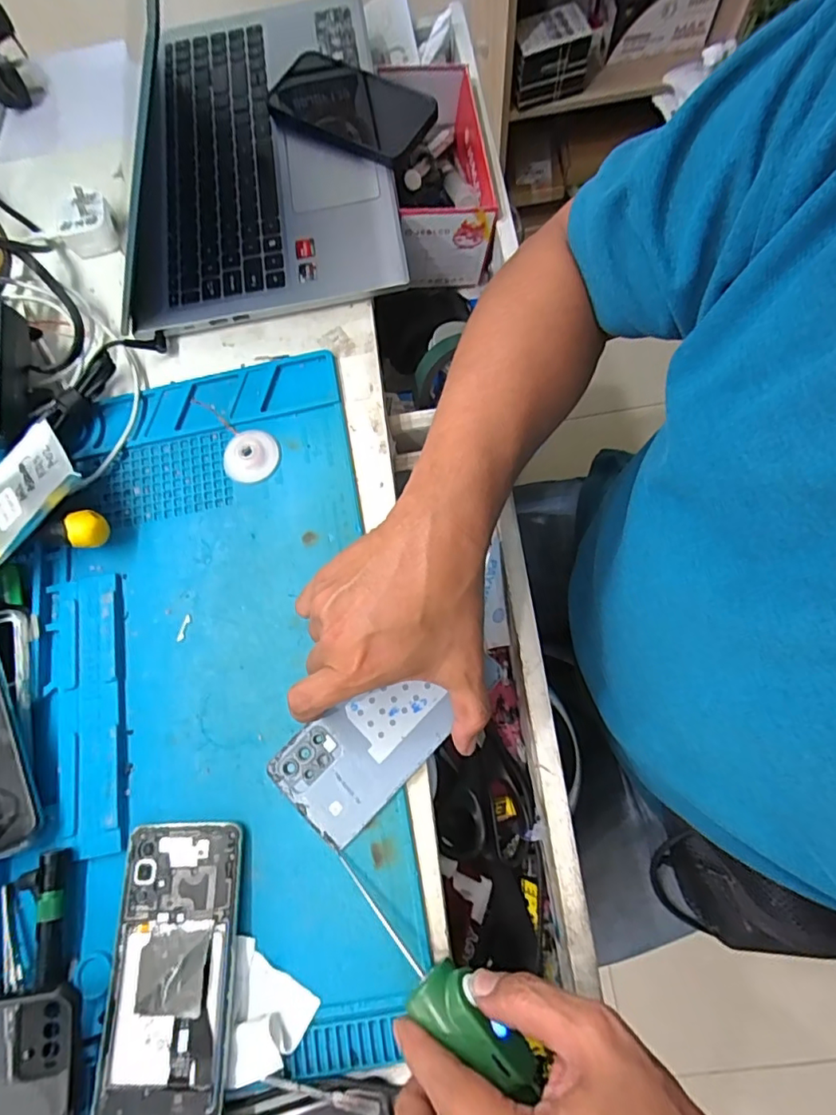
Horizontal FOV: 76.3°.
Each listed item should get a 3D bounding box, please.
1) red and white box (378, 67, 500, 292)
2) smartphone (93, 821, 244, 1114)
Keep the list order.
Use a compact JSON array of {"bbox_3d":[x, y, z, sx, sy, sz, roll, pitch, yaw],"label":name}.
[{"bbox_3d":[0.024,-0.376,0.529,0.086,0.091,0.179,-7,74,3],"label":"red and white box"},{"bbox_3d":[-0.147,0.244,0.314,0.073,0.011,0.155,-3,69,4],"label":"smartphone"}]

